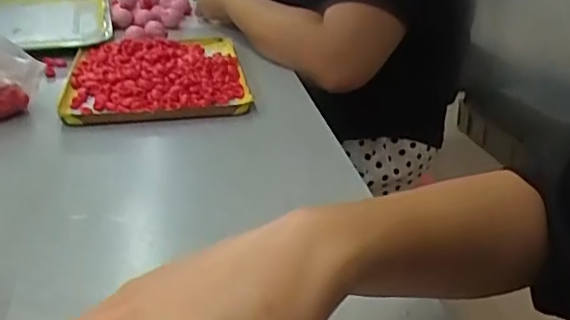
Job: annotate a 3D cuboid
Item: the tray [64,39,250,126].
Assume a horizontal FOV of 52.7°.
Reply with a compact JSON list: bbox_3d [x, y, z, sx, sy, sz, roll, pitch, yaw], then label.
[{"bbox_3d":[-0.156,-0.107,0.700,0.202,0.033,0.262,-6,29,-12],"label":"tray"}]

